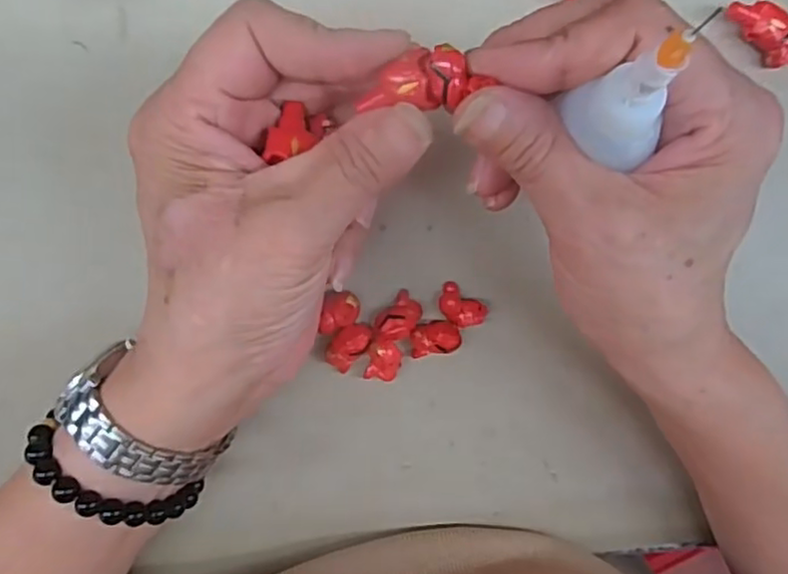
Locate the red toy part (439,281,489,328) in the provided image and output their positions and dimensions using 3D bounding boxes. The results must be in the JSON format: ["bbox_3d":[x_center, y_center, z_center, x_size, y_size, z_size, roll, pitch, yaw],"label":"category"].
[{"bbox_3d":[0.027,0.008,0.282,0.020,0.013,0.014,41,88,-8],"label":"red toy part"}]

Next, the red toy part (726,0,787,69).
[{"bbox_3d":[0.158,-0.109,0.287,0.039,0.013,0.016,37,89,-8],"label":"red toy part"}]

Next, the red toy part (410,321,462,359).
[{"bbox_3d":[0.017,0.021,0.282,0.020,0.012,0.014,-13,96,-6],"label":"red toy part"}]

